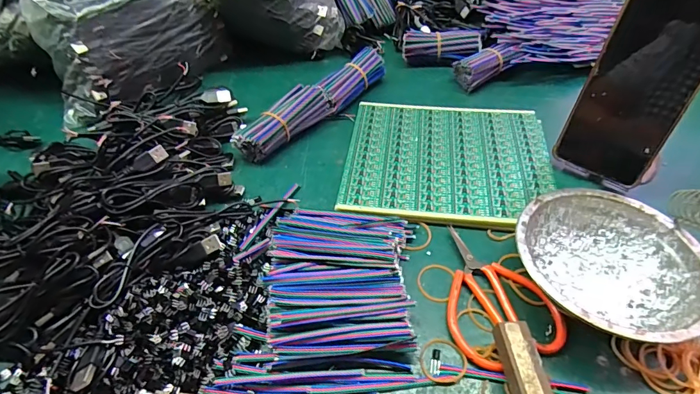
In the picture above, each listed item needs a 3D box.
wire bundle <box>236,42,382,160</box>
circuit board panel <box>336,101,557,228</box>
[{"bbox_3d":[-0.036,-0.109,0.469,0.039,0.041,0.215,32,57,28],"label":"wire bundle"},{"bbox_3d":[0.097,-0.043,0.413,0.194,0.015,0.168,6,48,8],"label":"circuit board panel"}]

